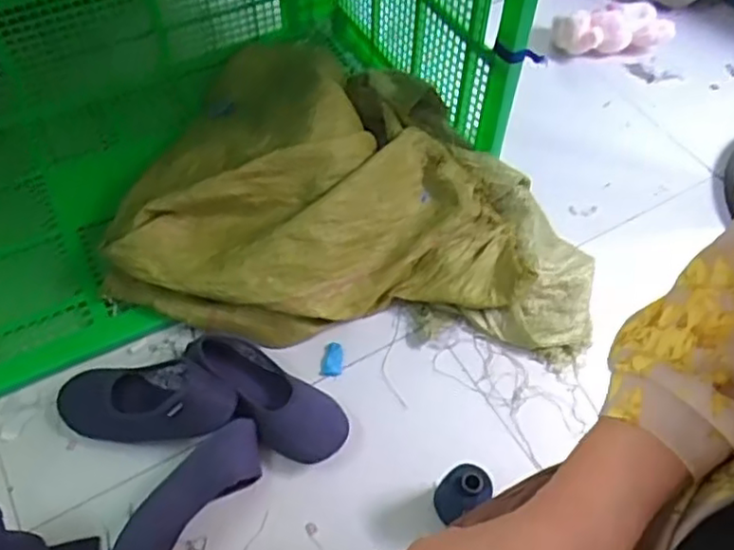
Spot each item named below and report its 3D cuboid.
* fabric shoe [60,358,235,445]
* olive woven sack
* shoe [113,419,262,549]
[{"bbox_3d":[-0.298,0.162,0.874,0.250,0.057,0.095,-3,54,17],"label":"fabric shoe"},{"bbox_3d":[-0.015,-0.116,1.012,0.674,0.185,0.401,2,56,0],"label":"olive woven sack"},{"bbox_3d":[-0.222,0.278,0.800,0.070,0.076,0.249,37,62,21],"label":"shoe"}]

